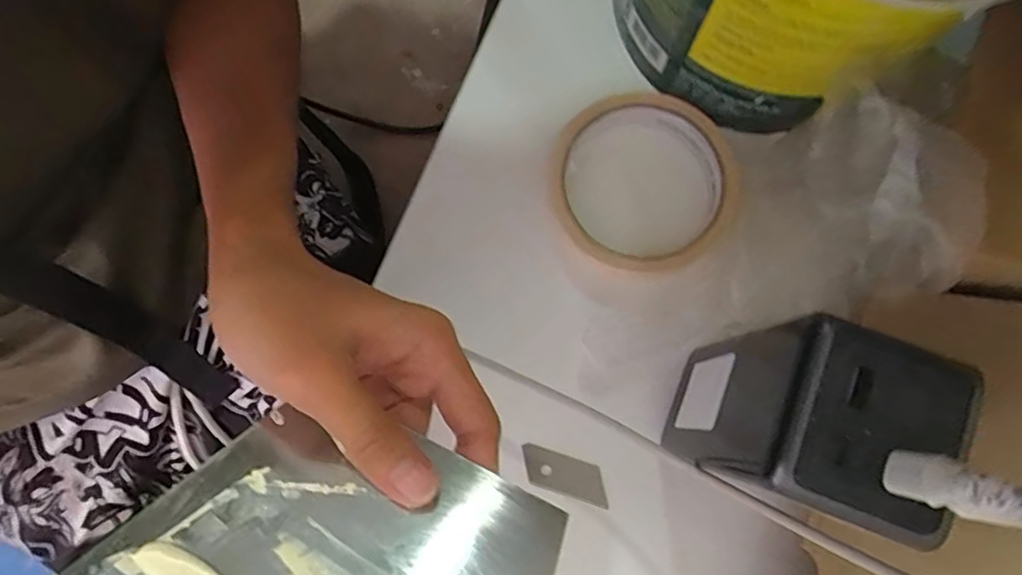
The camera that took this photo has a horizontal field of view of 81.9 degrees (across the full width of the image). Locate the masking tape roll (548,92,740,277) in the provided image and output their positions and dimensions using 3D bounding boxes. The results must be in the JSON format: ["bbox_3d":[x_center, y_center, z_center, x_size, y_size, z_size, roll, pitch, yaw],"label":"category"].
[{"bbox_3d":[0.064,-0.053,0.293,0.089,0.016,0.092,0,79,0],"label":"masking tape roll"}]

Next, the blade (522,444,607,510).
[{"bbox_3d":[0.026,0.090,0.282,0.043,0.004,0.018,18,89,7],"label":"blade"}]

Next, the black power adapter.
[{"bbox_3d":[0.096,0.049,0.216,0.050,0.129,0.052,22,80,5],"label":"black power adapter"}]

